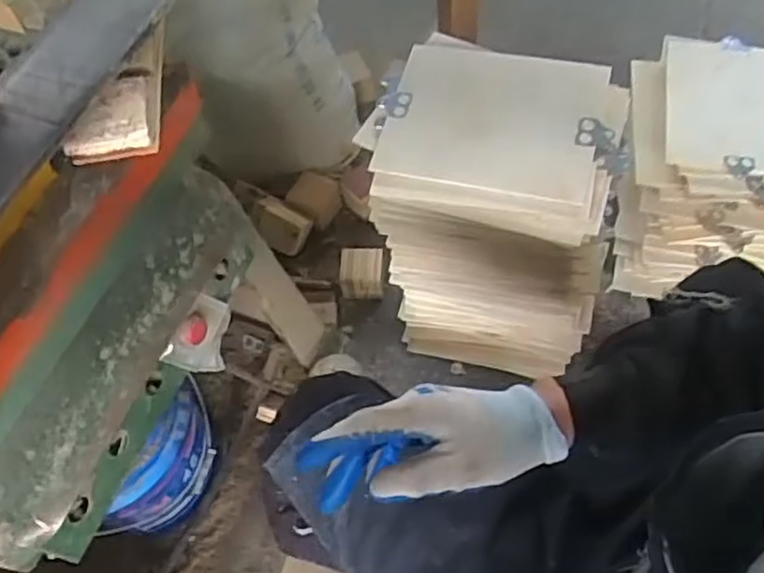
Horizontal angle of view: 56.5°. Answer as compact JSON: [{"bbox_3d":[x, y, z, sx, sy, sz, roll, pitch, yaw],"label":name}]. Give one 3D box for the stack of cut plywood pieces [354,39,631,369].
[{"bbox_3d":[0.192,-0.101,1.258,0.383,0.548,0.278,13,62,13],"label":"stack of cut plywood pieces"}]

